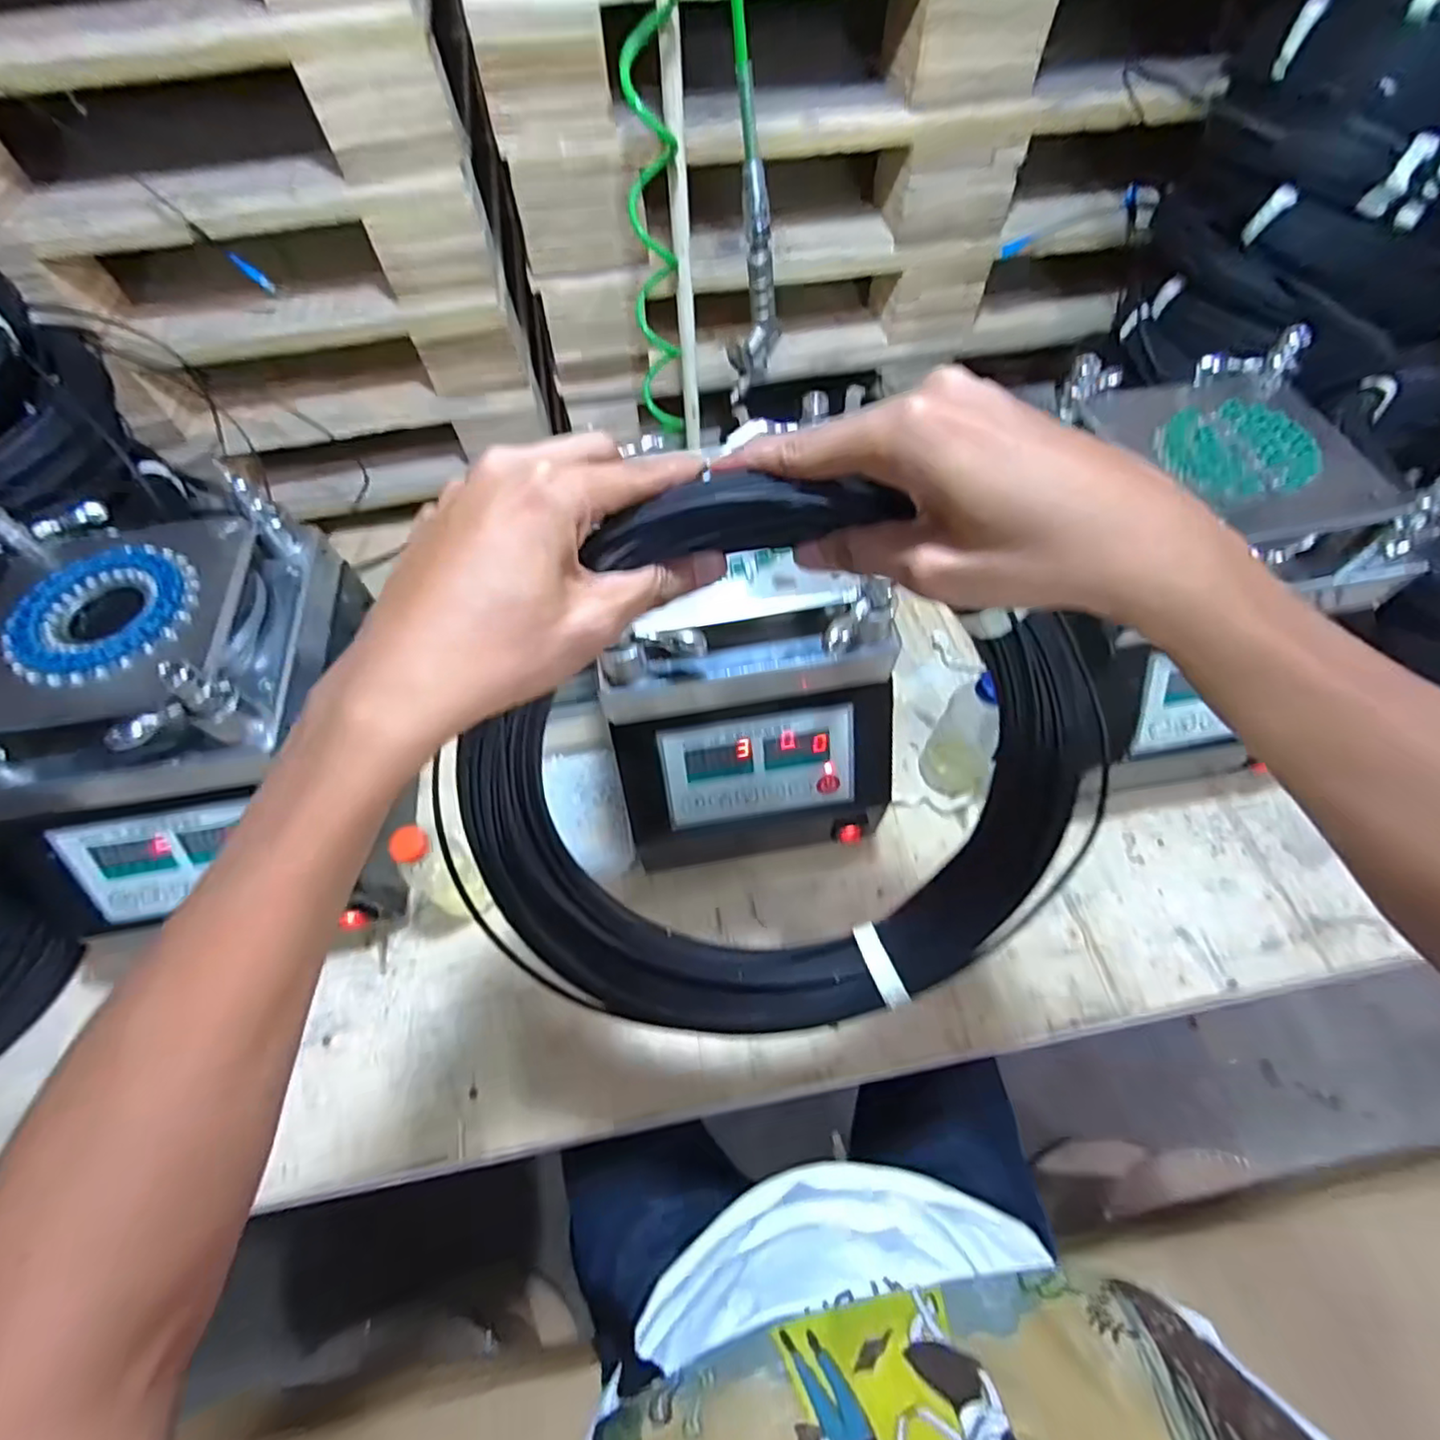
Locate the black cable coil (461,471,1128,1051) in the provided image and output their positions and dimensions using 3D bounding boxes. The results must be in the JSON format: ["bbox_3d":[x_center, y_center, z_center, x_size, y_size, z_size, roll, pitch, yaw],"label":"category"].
[{"bbox_3d":[0.032,0.042,0.320,0.285,0.041,0.292,-2,112,-6],"label":"black cable coil"}]

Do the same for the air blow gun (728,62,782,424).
[{"bbox_3d":[0.028,-0.398,0.561,0.033,0.242,0.072,16,63,11],"label":"air blow gun"}]

